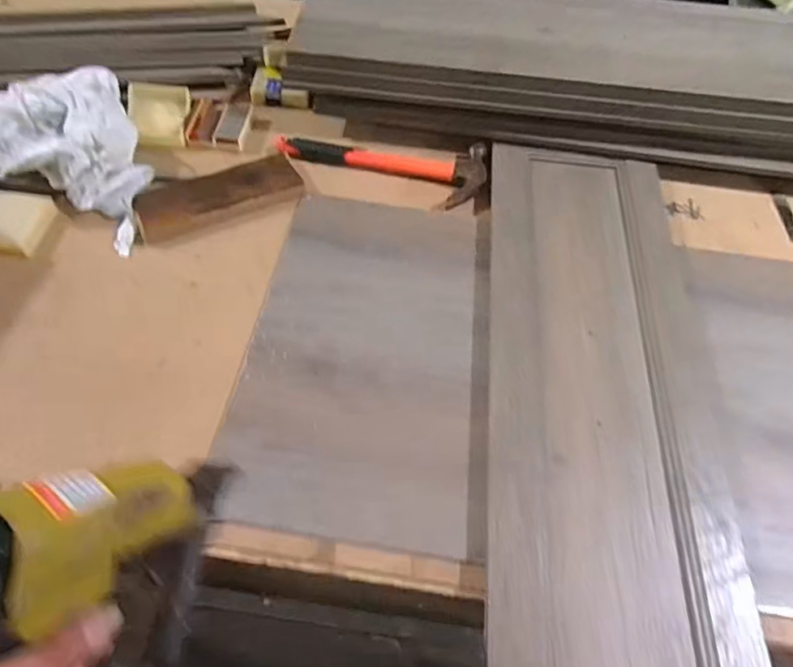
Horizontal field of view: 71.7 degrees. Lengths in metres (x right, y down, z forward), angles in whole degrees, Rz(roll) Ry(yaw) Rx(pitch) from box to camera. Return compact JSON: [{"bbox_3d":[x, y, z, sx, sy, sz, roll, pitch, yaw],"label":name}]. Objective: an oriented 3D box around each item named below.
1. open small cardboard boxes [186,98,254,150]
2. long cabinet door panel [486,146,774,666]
[{"bbox_3d":[-0.218,-0.264,0.683,0.070,0.012,0.081,5,60,2],"label":"open small cardboard boxes"},{"bbox_3d":[0.182,0.056,0.495,0.203,0.020,0.633,8,57,3],"label":"long cabinet door panel"}]

